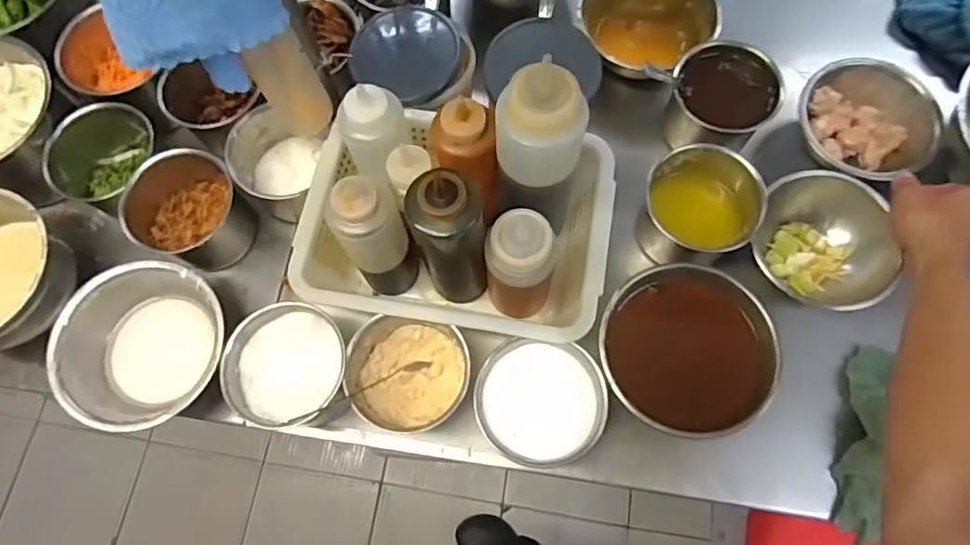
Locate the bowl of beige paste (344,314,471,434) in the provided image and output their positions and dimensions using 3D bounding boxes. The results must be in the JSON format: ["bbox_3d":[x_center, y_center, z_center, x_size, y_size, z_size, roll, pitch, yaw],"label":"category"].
[{"bbox_3d":[-0.074,0.107,0.575,0.115,0.088,0.109,-1,72,2],"label":"bowl of beige paste"}]

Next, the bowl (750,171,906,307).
[{"bbox_3d":[0.365,-0.035,0.611,0.128,0.070,0.127,-1,72,2],"label":"bowl"}]

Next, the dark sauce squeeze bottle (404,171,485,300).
[{"bbox_3d":[-0.030,-0.026,0.541,0.064,0.204,0.059,-1,72,2],"label":"dark sauce squeeze bottle"}]

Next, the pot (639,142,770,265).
[{"bbox_3d":[0.232,-0.069,0.616,0.118,0.104,0.111,-1,72,2],"label":"pot"}]

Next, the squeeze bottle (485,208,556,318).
[{"bbox_3d":[0.036,-0.003,0.561,0.064,0.166,0.060,11,73,5],"label":"squeeze bottle"}]

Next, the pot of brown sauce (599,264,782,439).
[{"bbox_3d":[0.207,0.077,0.585,0.170,0.079,0.159,-1,72,2],"label":"pot of brown sauce"}]

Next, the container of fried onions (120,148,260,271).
[{"bbox_3d":[-0.336,-0.071,0.638,0.114,0.100,0.110,-1,72,2],"label":"container of fried onions"}]

